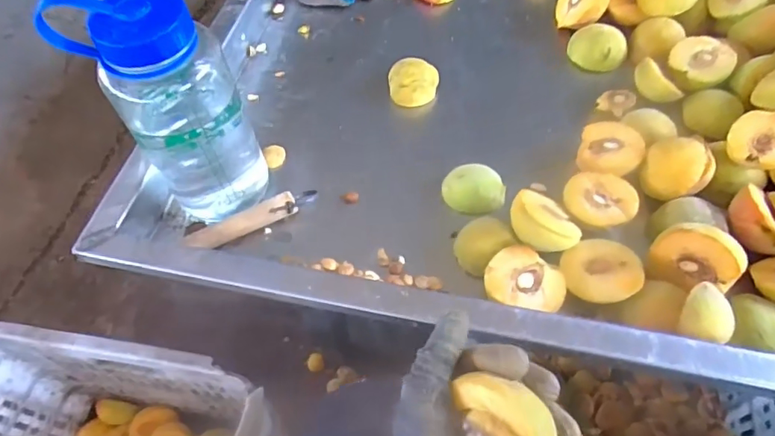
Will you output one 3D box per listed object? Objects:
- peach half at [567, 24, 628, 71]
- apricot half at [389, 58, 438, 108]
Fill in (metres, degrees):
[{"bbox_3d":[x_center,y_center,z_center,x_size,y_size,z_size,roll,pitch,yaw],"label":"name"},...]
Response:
[{"bbox_3d":[0.245,-0.199,0.612,0.064,0.026,0.057,20,60,15],"label":"peach half"},{"bbox_3d":[0.030,-0.153,0.588,0.054,0.027,0.049,-3,57,1],"label":"apricot half"}]

